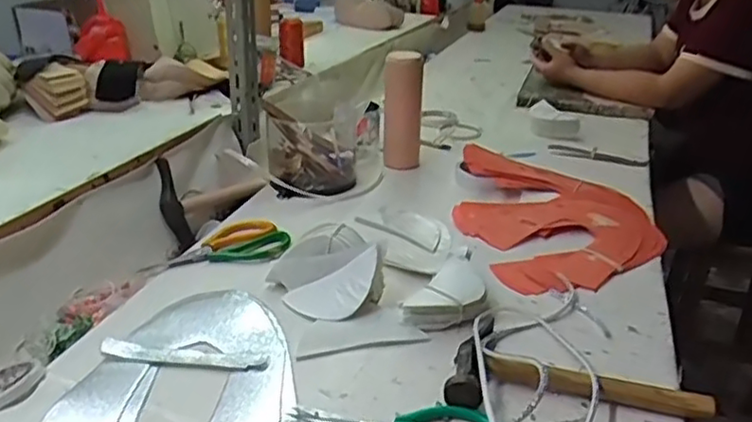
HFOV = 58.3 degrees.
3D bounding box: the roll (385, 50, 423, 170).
[{"bbox_3d":[0.046,-0.170,1.161,0.065,0.200,0.052,3,25,2],"label":"roll"}]

